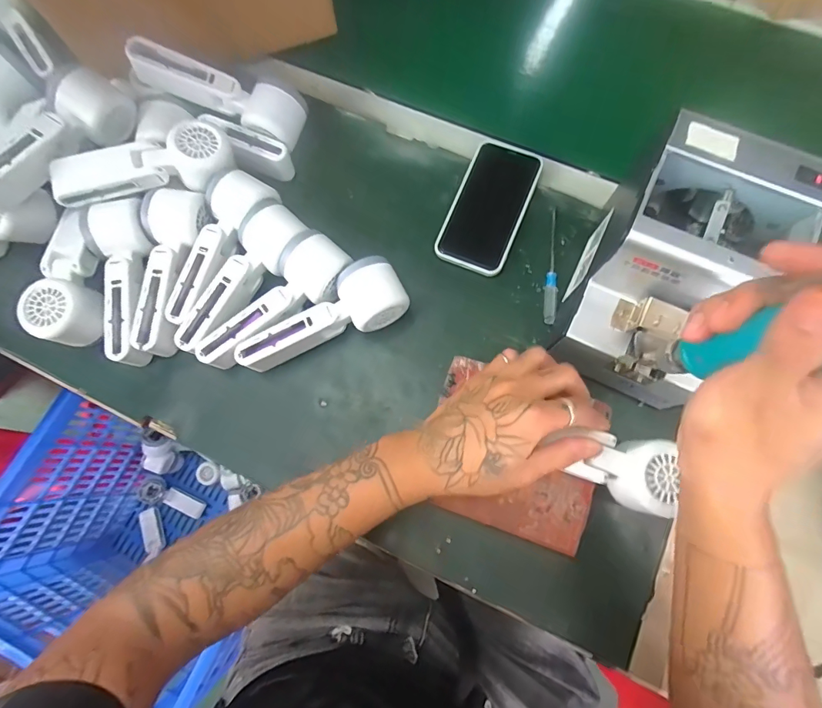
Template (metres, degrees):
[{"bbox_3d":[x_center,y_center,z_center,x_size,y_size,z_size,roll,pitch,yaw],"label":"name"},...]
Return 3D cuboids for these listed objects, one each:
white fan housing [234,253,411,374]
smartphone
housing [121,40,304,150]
[{"bbox_3d":[-0.083,-0.029,0.405,0.164,0.058,0.054,-31,76,-7],"label":"white fan housing"},{"bbox_3d":[0.083,-0.157,0.451,0.074,0.016,0.145,22,77,7],"label":"smartphone"},{"bbox_3d":[-0.196,-0.268,0.443,0.168,0.046,0.056,13,75,-19],"label":"housing"}]

